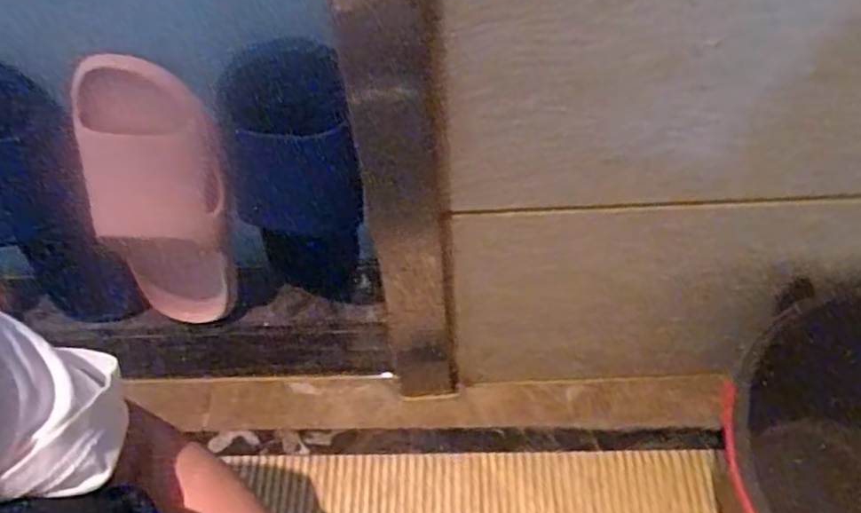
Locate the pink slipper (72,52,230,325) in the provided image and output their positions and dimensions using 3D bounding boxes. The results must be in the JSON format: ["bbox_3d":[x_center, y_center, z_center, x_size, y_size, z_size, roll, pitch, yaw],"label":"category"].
[{"bbox_3d":[-0.207,-0.036,0.559,0.111,0.242,0.073,-6,54,-1],"label":"pink slipper"}]

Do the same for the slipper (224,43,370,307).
[{"bbox_3d":[-0.104,-0.057,0.549,0.099,0.248,0.056,-8,54,-3],"label":"slipper"}]

